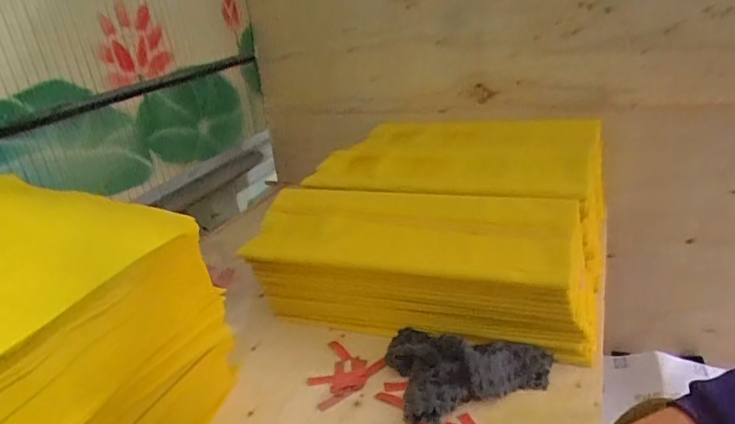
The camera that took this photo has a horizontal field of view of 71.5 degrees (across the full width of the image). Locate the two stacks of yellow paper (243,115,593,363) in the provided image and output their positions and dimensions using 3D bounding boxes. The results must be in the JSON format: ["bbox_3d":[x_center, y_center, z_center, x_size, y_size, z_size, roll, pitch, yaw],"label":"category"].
[{"bbox_3d":[0.115,-0.007,0.709,0.389,0.133,0.441,2,26,21],"label":"two stacks of yellow paper"}]

